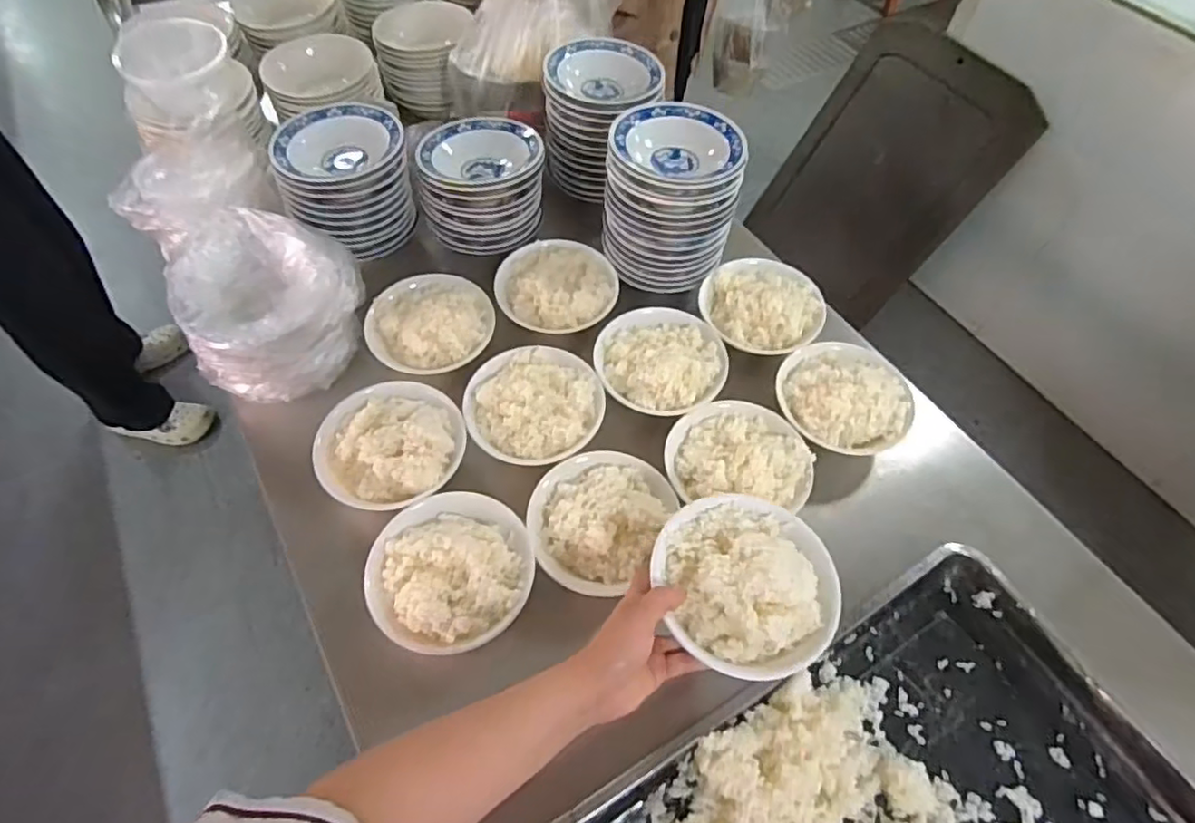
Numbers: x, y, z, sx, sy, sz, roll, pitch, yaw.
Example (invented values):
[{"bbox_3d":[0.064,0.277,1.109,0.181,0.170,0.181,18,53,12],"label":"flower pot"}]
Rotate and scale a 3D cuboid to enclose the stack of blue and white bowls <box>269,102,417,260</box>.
[{"bbox_3d":[-0.363,-0.339,0.914,0.181,0.122,0.177,-21,61,-14],"label":"stack of blue and white bowls"}]

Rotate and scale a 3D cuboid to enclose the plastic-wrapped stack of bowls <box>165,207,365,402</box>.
[{"bbox_3d":[-0.427,-0.146,0.829,0.222,0.137,0.219,-16,60,-12],"label":"plastic-wrapped stack of bowls"}]

